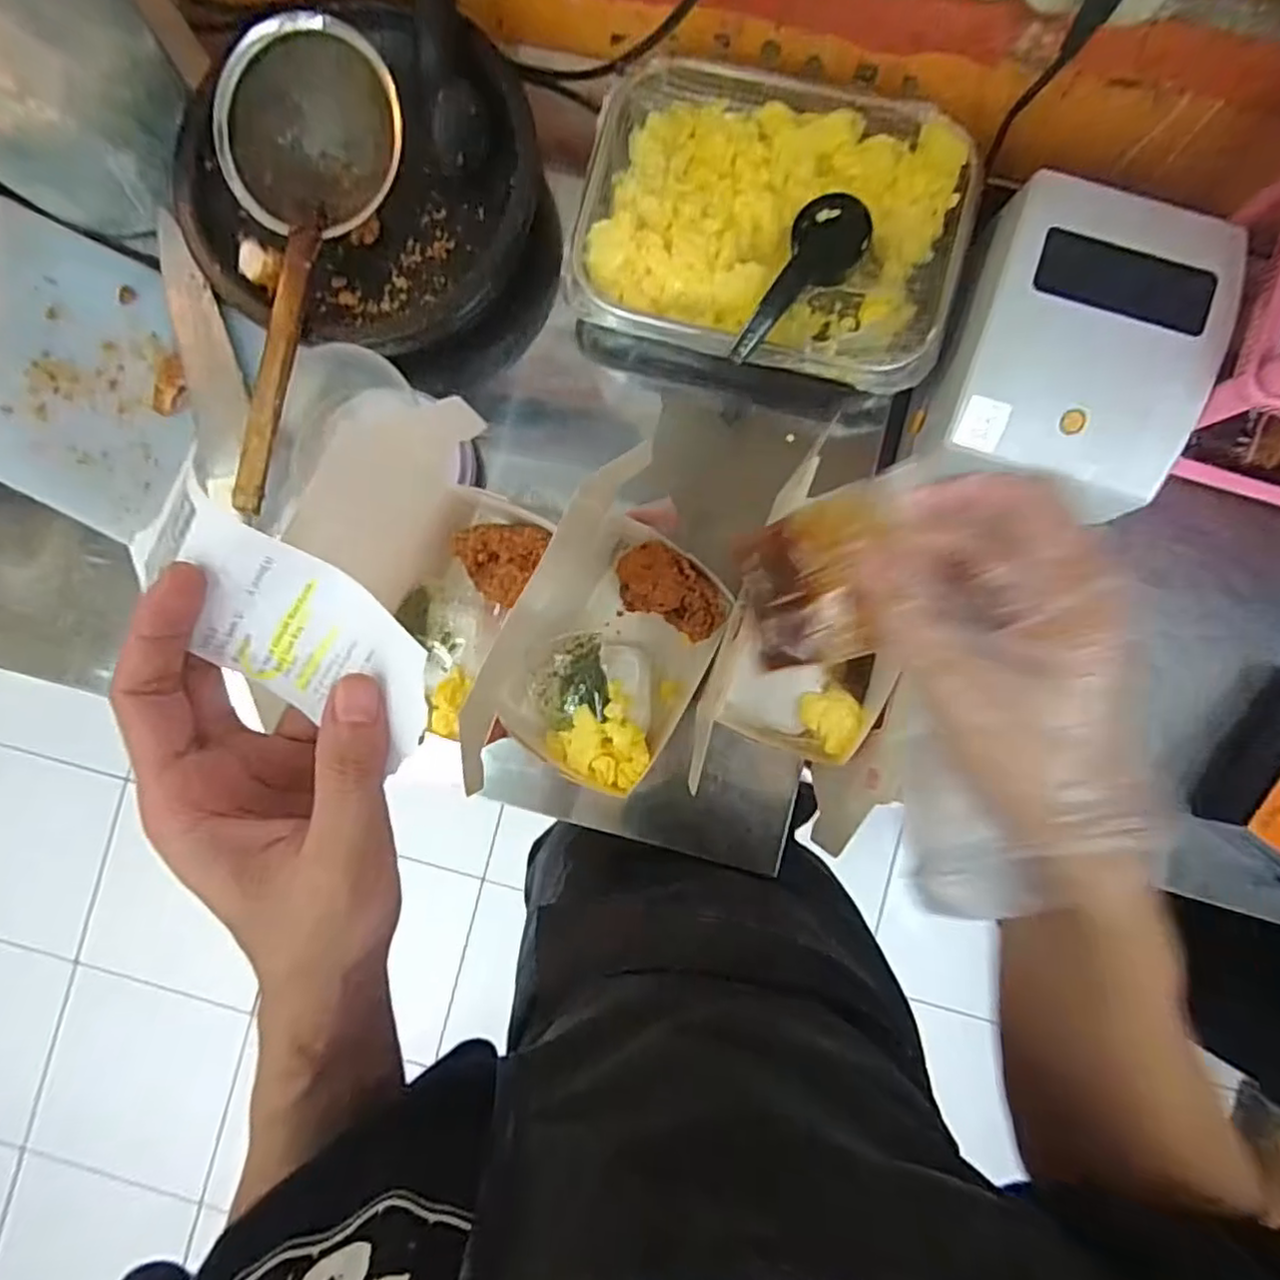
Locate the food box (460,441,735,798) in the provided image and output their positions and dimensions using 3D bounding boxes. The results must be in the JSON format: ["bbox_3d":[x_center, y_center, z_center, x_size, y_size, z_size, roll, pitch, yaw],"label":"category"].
[{"bbox_3d":[-0.022,0.000,0.552,0.153,0.077,0.262,26,90,3],"label":"food box"}]

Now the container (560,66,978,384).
[{"bbox_3d":[0.104,-0.329,0.543,0.294,0.069,0.216,15,89,3],"label":"container"}]

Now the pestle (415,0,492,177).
[{"bbox_3d":[-0.149,-0.451,0.537,0.044,0.044,0.147,-6,108,3],"label":"pestle"}]

